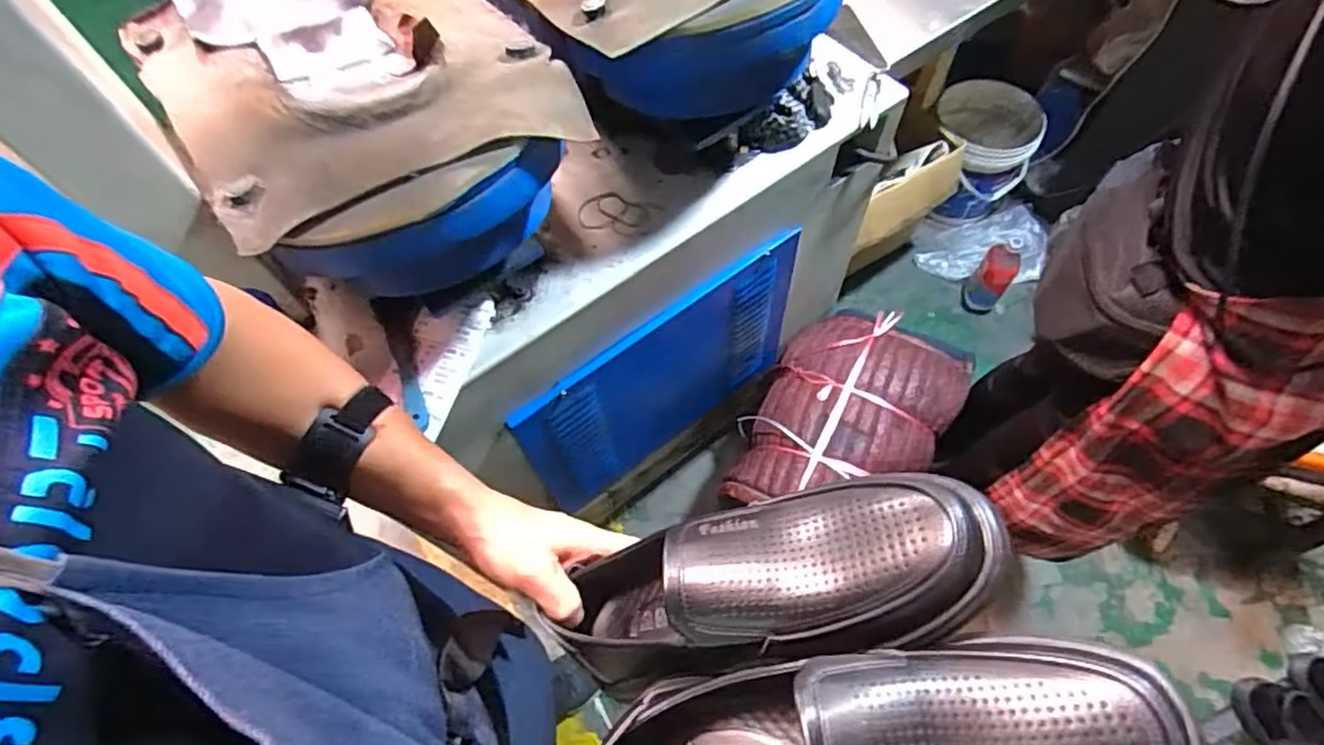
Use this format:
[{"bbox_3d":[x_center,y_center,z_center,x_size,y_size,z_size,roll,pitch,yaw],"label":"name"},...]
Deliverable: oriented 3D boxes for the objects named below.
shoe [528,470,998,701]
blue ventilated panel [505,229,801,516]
[{"bbox_3d":[0.047,0.116,0.371,0.268,0.075,0.084,-14,57,31],"label":"shoe"},{"bbox_3d":[0.021,0.015,0.954,0.477,0.352,0.033,-36,66,-16],"label":"blue ventilated panel"}]

